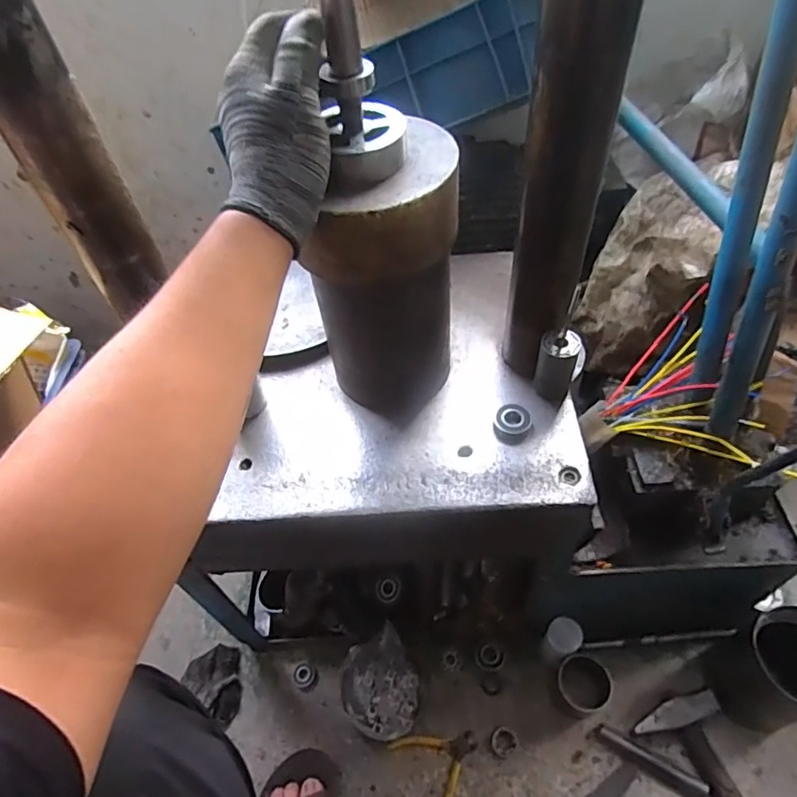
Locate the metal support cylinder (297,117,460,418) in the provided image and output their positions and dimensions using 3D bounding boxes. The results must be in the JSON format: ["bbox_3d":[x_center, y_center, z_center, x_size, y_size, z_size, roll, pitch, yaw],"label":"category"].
[{"bbox_3d":[-0.011,-0.100,0.524,0.133,0.254,0.115,-3,51,4],"label":"metal support cylinder"}]

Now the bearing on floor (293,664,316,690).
[{"bbox_3d":[-0.143,0.427,0.844,0.035,0.011,0.032,-3,51,4],"label":"bearing on floor"}]

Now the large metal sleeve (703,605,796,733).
[{"bbox_3d":[0.497,0.360,0.722,0.117,0.170,0.119,-3,52,3],"label":"large metal sleeve"}]

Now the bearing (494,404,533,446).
[{"bbox_3d":[0.117,0.026,0.565,0.037,0.016,0.042,14,54,17],"label":"bearing"}]

